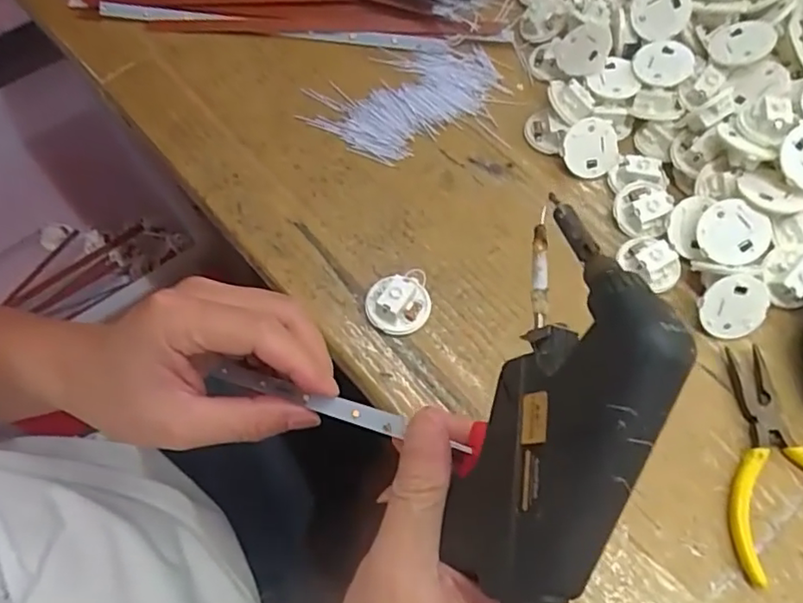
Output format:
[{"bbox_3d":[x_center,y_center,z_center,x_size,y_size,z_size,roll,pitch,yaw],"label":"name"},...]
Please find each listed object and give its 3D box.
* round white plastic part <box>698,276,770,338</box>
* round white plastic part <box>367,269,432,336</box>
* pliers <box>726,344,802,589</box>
[{"bbox_3d":[0.193,0.003,0.350,0.040,0.004,0.037,-26,106,7],"label":"round white plastic part"},{"bbox_3d":[-0.002,0.001,0.361,0.038,0.018,0.035,-1,64,1],"label":"round white plastic part"},{"bbox_3d":[0.203,0.083,0.318,0.066,0.014,0.118,-1,64,1],"label":"pliers"}]

